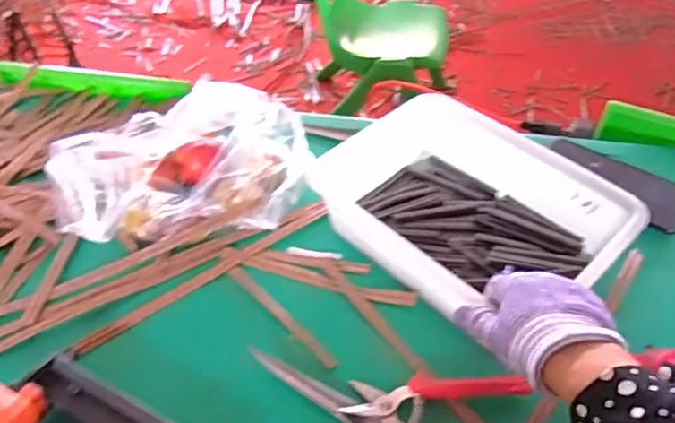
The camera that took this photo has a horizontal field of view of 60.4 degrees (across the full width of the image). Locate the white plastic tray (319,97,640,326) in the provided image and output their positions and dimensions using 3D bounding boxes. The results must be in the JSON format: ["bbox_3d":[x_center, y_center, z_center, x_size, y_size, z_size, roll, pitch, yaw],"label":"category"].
[{"bbox_3d":[0.131,-0.001,0.575,0.183,0.076,0.260,-36,58,-27],"label":"white plastic tray"}]

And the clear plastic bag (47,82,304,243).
[{"bbox_3d":[-0.159,-0.044,0.607,0.249,0.088,0.171,-8,47,-8],"label":"clear plastic bag"}]

